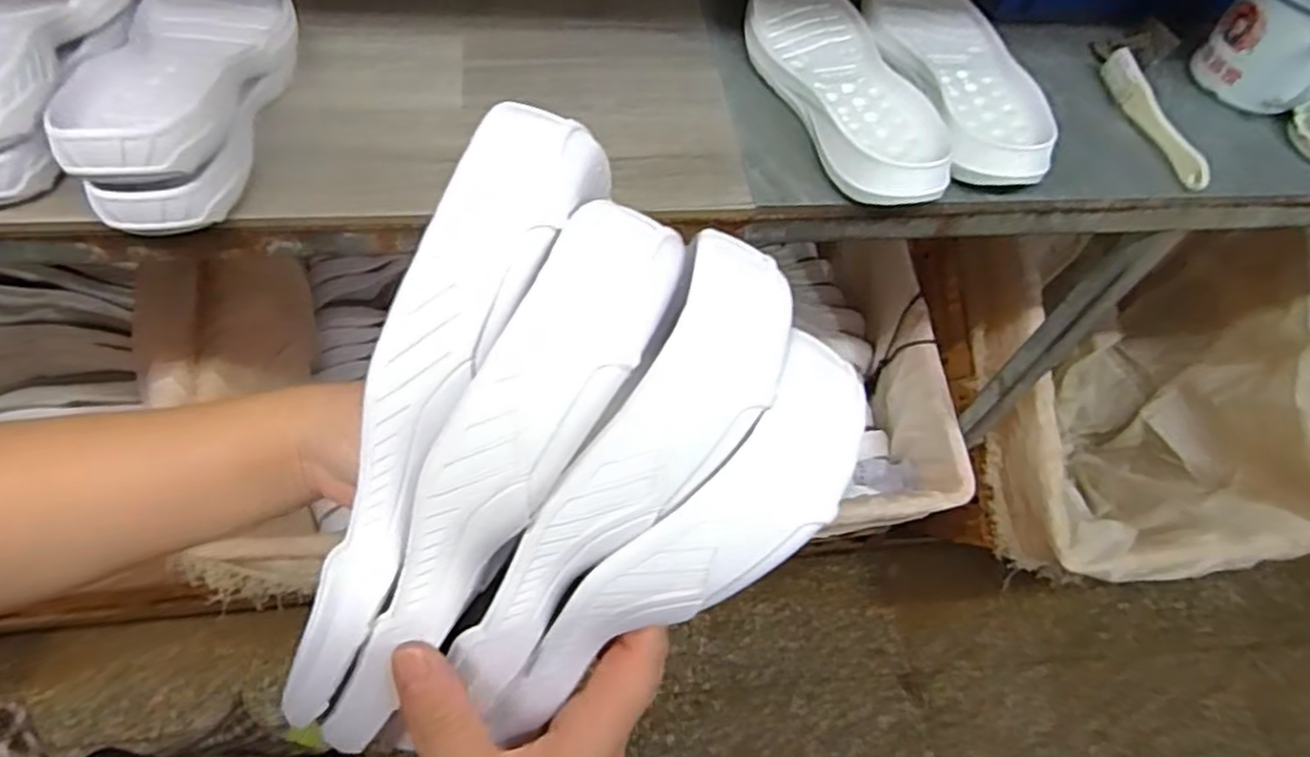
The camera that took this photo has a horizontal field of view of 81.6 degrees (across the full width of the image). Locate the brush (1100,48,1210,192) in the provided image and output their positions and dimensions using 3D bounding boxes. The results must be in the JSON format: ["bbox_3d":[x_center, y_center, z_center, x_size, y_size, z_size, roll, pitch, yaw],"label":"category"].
[{"bbox_3d":[0.429,-0.223,0.653,0.021,0.034,0.160,-6,62,-12],"label":"brush"}]

